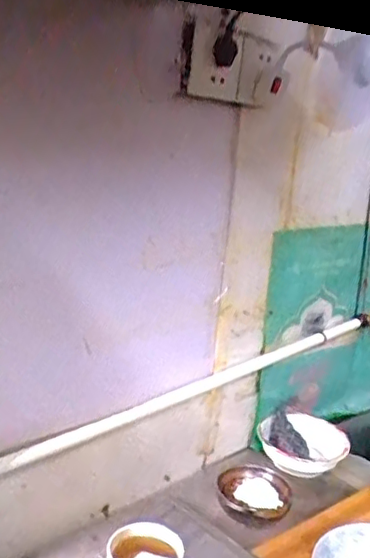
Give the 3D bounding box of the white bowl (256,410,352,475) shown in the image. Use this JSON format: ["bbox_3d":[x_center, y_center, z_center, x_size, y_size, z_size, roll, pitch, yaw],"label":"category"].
[{"bbox_3d":[0.207,0.294,1.040,0.149,0.073,0.149,6,14,-1],"label":"white bowl"}]

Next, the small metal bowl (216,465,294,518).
[{"bbox_3d":[0.101,0.327,0.879,0.109,0.041,0.103,7,14,5],"label":"small metal bowl"}]

